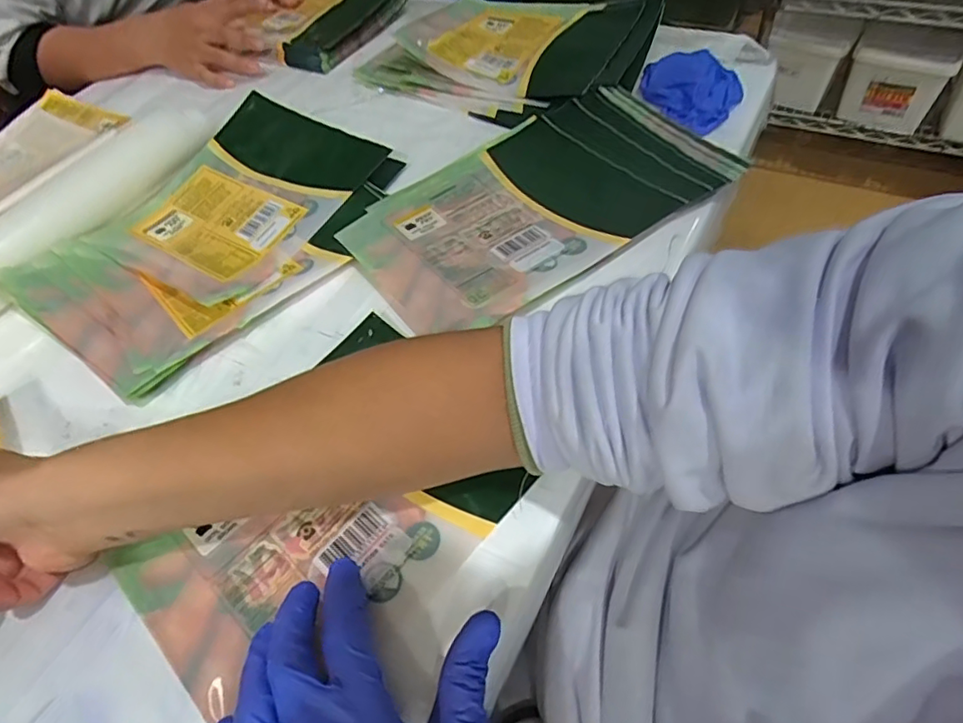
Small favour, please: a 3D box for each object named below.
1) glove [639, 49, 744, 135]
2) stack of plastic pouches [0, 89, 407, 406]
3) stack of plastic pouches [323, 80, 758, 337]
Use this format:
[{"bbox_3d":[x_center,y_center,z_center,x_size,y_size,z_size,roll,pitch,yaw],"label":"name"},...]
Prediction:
[{"bbox_3d":[0.191,-0.254,0.516,0.086,0.023,0.099,13,57,16],"label":"glove"},{"bbox_3d":[-0.220,-0.117,0.483,0.213,0.021,0.300,23,60,21],"label":"stack of plastic pouches"},{"bbox_3d":[0.042,-0.142,0.478,0.295,0.046,0.205,-33,57,-17],"label":"stack of plastic pouches"}]

